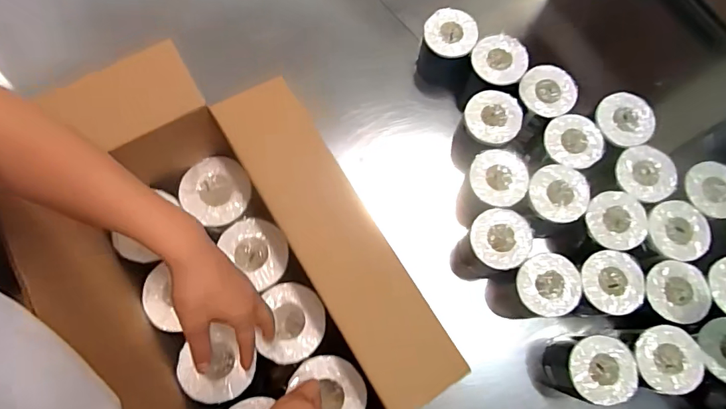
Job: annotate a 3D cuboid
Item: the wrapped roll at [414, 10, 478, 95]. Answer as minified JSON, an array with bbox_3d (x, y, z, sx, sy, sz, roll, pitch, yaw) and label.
[{"bbox_3d":[0.148,-0.277,0.844,0.094,0.113,0.105,17,76,4],"label":"wrapped roll"}]

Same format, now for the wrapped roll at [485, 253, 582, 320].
[{"bbox_3d":[0.271,0.139,0.756,0.100,0.158,0.092,0,75,0],"label":"wrapped roll"}]

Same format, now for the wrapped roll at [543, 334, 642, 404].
[{"bbox_3d":[0.339,0.245,0.696,0.090,0.112,0.088,0,75,0],"label":"wrapped roll"}]

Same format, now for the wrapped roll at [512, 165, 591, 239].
[{"bbox_3d":[0.300,-0.002,0.771,0.102,0.115,0.095,0,75,0],"label":"wrapped roll"}]

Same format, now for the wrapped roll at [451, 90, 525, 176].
[{"bbox_3d":[0.214,-0.124,0.809,0.101,0.125,0.095,0,75,0],"label":"wrapped roll"}]

